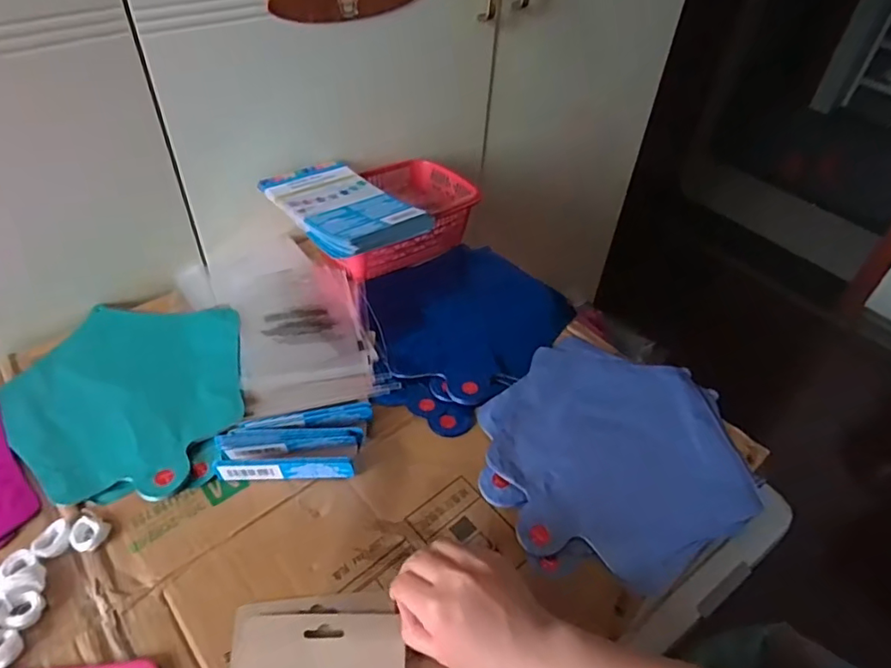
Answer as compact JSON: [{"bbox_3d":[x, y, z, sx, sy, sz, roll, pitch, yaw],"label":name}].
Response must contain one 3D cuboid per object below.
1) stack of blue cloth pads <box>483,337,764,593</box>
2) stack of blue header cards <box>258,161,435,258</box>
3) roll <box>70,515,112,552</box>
[{"bbox_3d":[0.154,0.103,0.535,0.255,0.017,0.230,-23,49,-25],"label":"stack of blue cloth pads"},{"bbox_3d":[-0.113,-0.145,0.644,0.116,0.021,0.196,-28,52,-29],"label":"stack of blue header cards"},{"bbox_3d":[-0.274,0.154,0.438,0.024,0.009,0.024,2,43,-2],"label":"roll"}]

